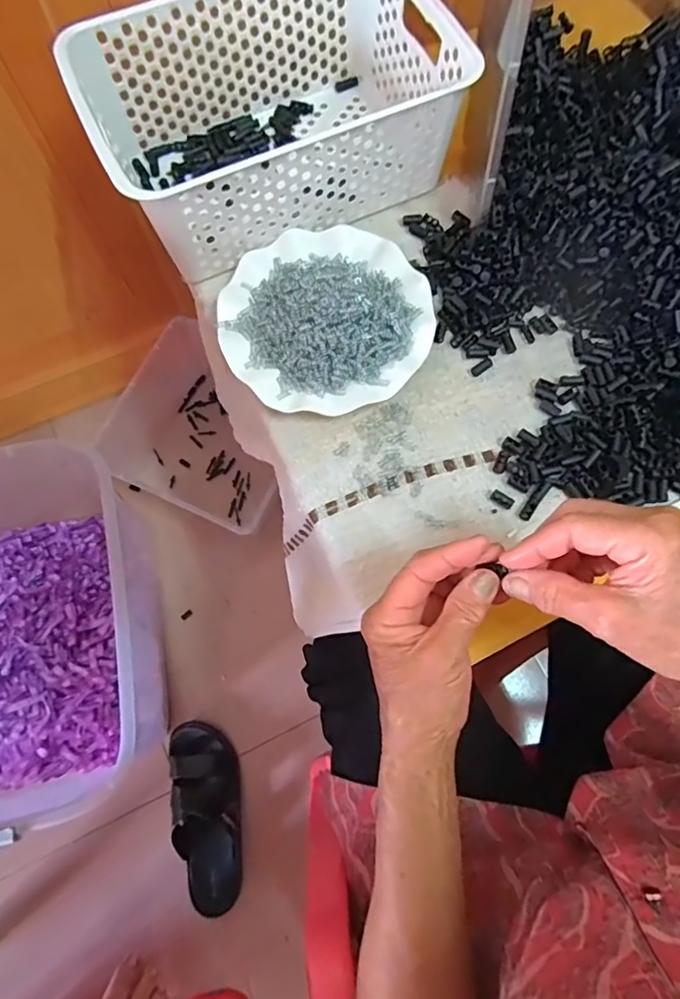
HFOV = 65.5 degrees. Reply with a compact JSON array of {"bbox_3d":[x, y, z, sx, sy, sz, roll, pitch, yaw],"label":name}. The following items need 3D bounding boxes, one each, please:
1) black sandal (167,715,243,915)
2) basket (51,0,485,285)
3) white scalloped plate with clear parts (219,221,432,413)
[{"bbox_3d":[-0.197,0.469,0.796,0.098,0.060,0.253,-9,73,-3],"label":"black sandal"},{"bbox_3d":[-0.061,-0.347,0.481,0.302,0.112,0.197,-25,74,-8],"label":"basket"},{"bbox_3d":[-0.012,-0.162,0.457,0.178,0.051,0.174,0,73,0],"label":"white scalloped plate with clear parts"}]

